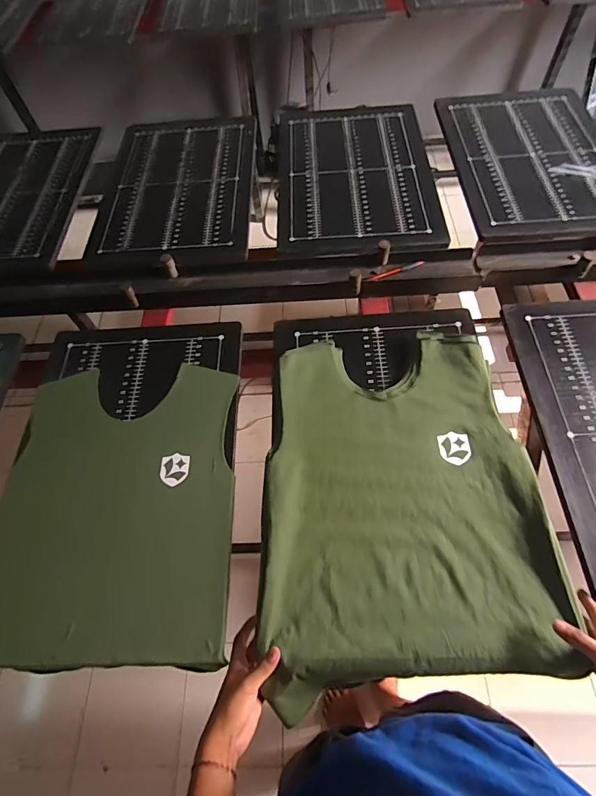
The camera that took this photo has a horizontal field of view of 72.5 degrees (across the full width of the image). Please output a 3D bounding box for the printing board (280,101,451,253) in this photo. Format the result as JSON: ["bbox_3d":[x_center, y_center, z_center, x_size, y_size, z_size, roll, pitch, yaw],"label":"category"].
[{"bbox_3d":[0.149,-0.616,1.085,0.399,0.024,0.653,-3,60,2],"label":"printing board"}]

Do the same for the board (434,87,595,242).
[{"bbox_3d":[0.623,-0.643,1.066,0.405,0.026,0.643,-2,61,3],"label":"board"}]

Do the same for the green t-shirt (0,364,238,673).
[{"bbox_3d":[-0.307,0.169,0.691,0.403,0.034,0.474,-3,60,2],"label":"green t-shirt"}]

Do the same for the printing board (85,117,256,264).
[{"bbox_3d":[-0.333,-0.595,1.106,0.416,0.024,0.626,-2,61,2],"label":"printing board"}]

